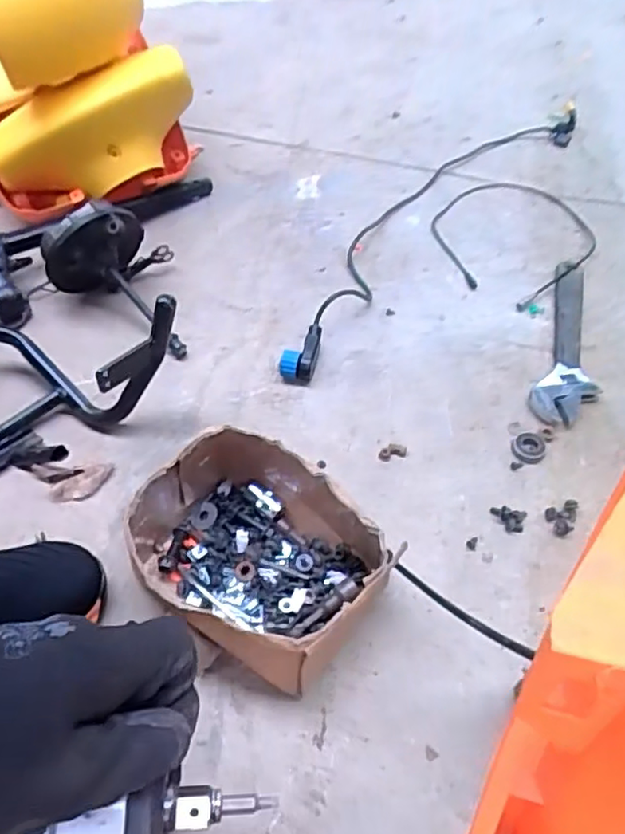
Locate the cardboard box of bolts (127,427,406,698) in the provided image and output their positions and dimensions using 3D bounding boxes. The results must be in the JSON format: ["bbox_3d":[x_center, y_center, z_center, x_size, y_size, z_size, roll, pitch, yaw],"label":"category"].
[{"bbox_3d":[-0.046,0.111,0.540,0.211,0.094,0.169,29,55,22],"label":"cardboard box of bolts"}]

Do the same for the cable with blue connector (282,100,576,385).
[{"bbox_3d":[0.187,-0.313,0.934,0.130,0.036,0.808,32,56,23],"label":"cable with blue connector"}]

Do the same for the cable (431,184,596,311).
[{"bbox_3d":[0.292,-0.276,0.918,0.225,0.014,0.307,33,56,24],"label":"cable"}]

